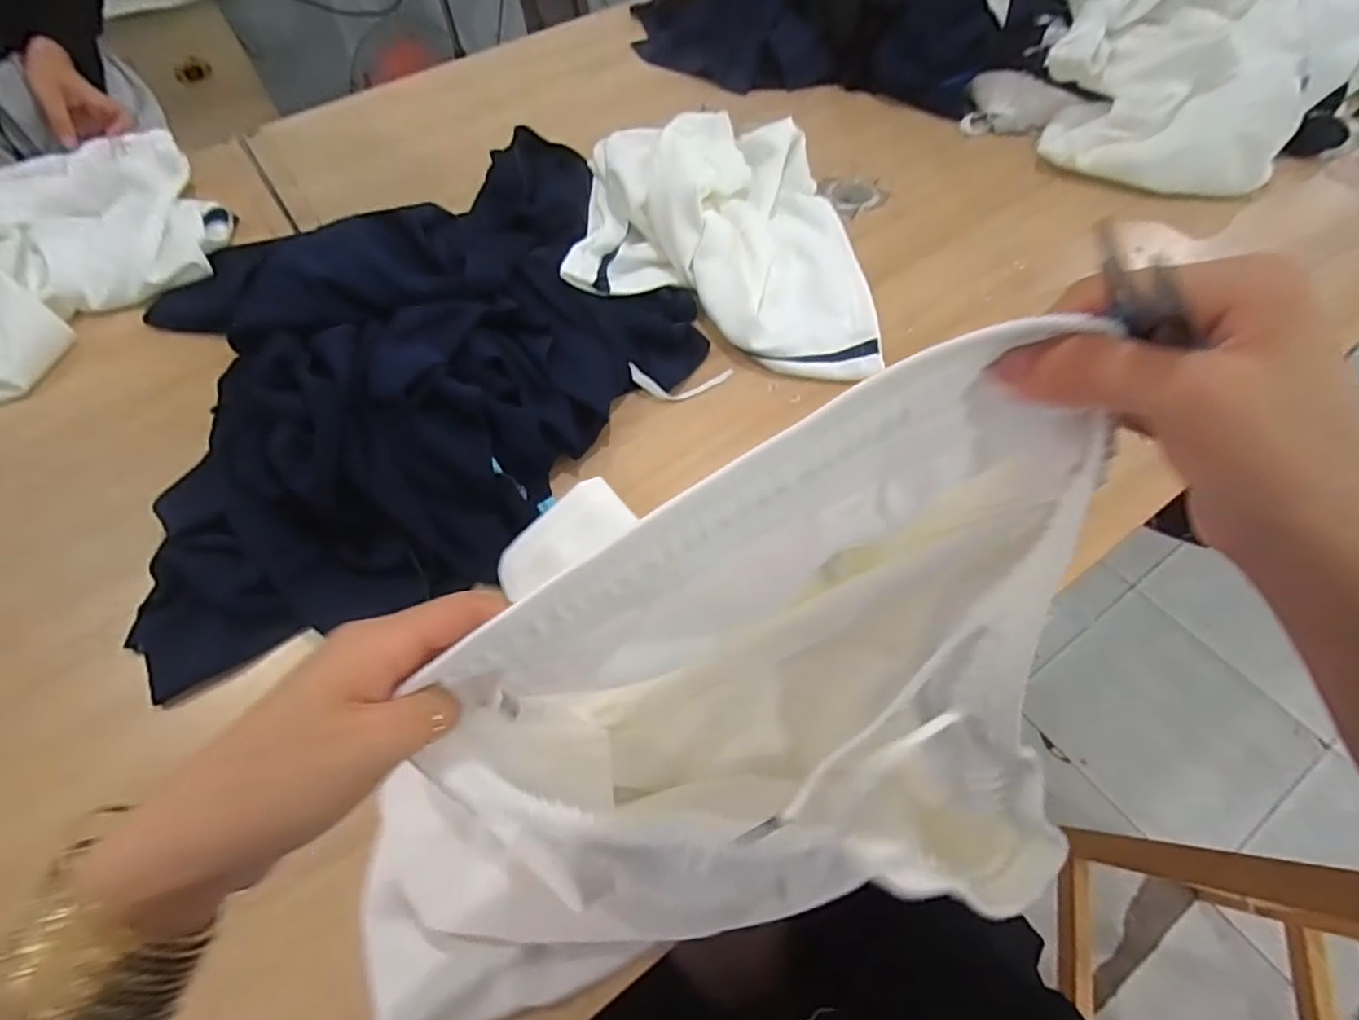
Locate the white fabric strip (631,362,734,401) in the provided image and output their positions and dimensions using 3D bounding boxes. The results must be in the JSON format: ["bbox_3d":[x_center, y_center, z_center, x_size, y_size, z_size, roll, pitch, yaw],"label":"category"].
[{"bbox_3d":[0.001,-0.127,0.610,0.102,0.006,0.037,3,76,-5],"label":"white fabric strip"}]

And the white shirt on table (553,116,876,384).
[{"bbox_3d":[0.051,-0.299,0.664,0.318,0.076,0.320,4,59,5],"label":"white shirt on table"}]

